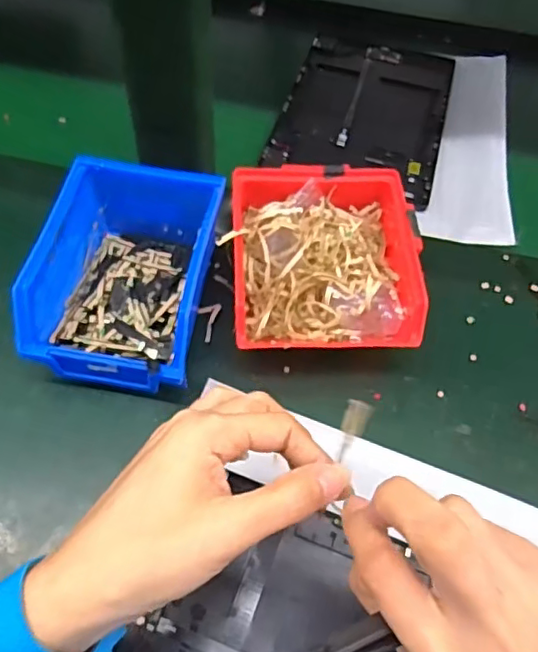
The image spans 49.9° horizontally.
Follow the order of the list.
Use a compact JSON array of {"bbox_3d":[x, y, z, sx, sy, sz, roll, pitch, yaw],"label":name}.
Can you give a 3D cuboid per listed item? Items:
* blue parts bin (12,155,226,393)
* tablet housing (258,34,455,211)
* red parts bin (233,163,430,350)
[{"bbox_3d":[-0.092,-0.044,0.405,0.106,0.077,0.174,9,57,2],"label":"blue parts bin"},{"bbox_3d":[0.097,-0.216,0.576,0.153,0.008,0.224,16,57,6],"label":"tablet housing"},{"bbox_3d":[0.036,-0.041,0.412,0.120,0.071,0.130,0,57,-4],"label":"red parts bin"}]

